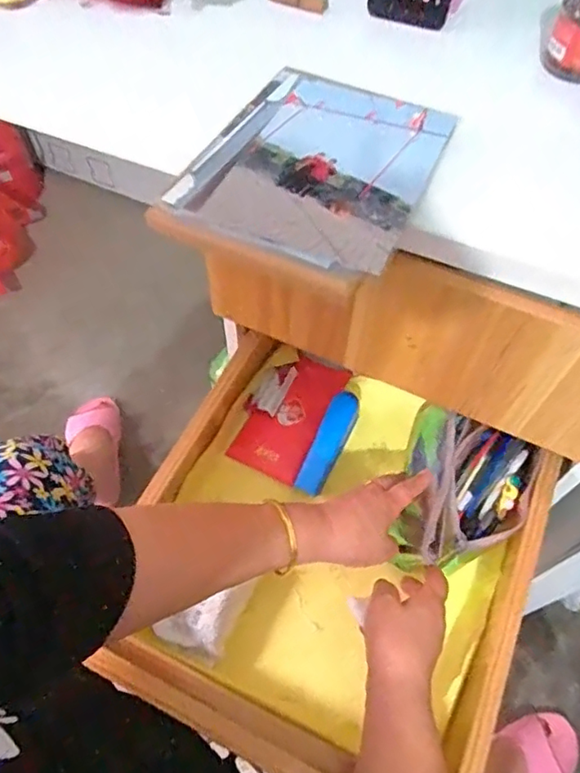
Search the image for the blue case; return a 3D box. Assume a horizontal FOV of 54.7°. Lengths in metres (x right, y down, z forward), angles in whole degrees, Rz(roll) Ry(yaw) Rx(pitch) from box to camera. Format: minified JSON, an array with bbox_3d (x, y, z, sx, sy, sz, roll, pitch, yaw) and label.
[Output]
[{"bbox_3d":[0.043,0.063,0.617,0.030,0.030,0.118,24,76,13],"label":"blue case"}]

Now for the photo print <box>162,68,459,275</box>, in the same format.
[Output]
[{"bbox_3d":[0.022,-0.164,0.404,0.153,0.007,0.181,22,61,12],"label":"photo print"}]

